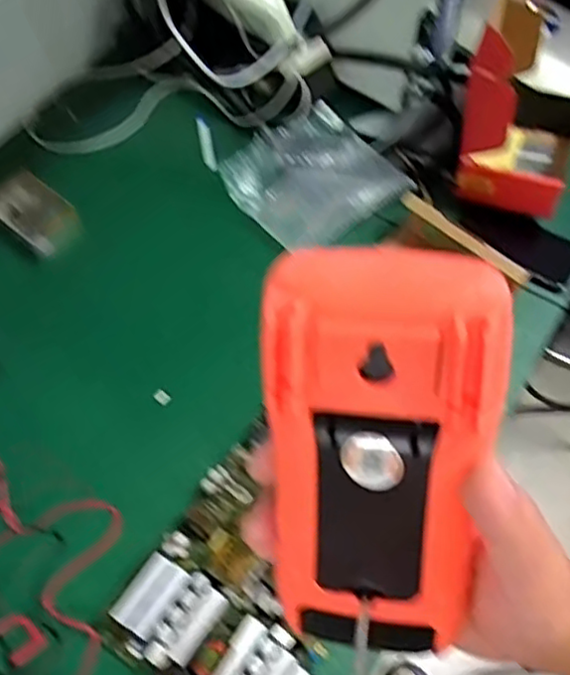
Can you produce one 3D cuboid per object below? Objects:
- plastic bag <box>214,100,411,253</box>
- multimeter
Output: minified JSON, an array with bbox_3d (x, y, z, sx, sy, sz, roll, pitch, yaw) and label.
[{"bbox_3d":[0.036,-0.218,0.904,0.198,0.031,0.191,-35,67,-17],"label":"plastic bag"},{"bbox_3d":[0.035,0.055,0.241,0.081,0.169,0.033,-1,25,0],"label":"multimeter"}]

